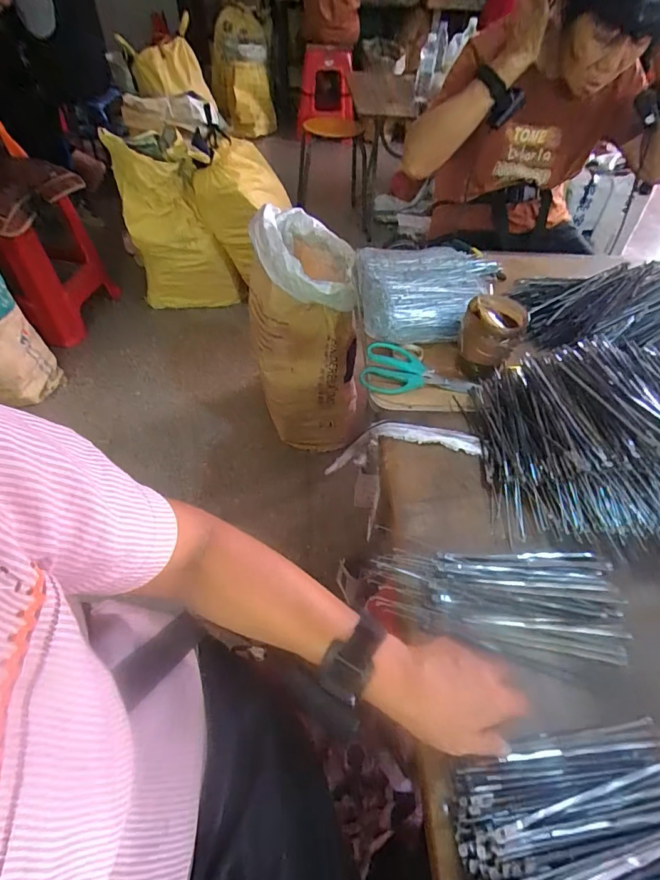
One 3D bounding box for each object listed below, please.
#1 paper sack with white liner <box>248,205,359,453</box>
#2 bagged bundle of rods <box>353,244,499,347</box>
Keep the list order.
[{"bbox_3d":[-0.071,-0.270,1.207,0.263,0.567,0.371,-4,51,-7],"label":"paper sack with white liner"},{"bbox_3d":[0.165,-0.240,0.741,0.235,0.081,0.187,-1,50,-4],"label":"bagged bundle of rods"}]

